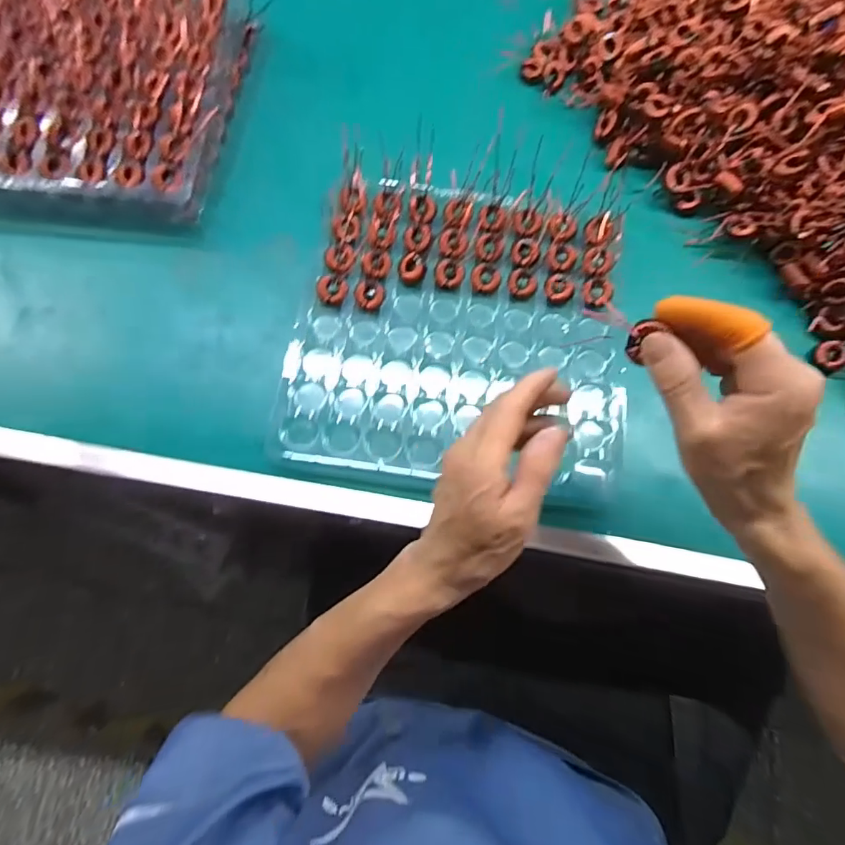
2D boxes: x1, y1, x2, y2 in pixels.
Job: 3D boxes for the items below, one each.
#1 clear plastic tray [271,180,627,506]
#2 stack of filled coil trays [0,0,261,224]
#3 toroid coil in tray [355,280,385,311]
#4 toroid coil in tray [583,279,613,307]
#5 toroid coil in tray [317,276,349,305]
[{"bbox_3d":[0.034,-0.081,0.440,0.281,0.033,0.275,9,72,1],"label":"clear plastic tray"},{"bbox_3d":[-0.337,-0.337,0.482,0.280,0.078,0.276,5,72,0],"label":"stack of filled coil trays"},{"bbox_3d":[-0.048,-0.115,0.439,0.028,0.009,0.024,21,73,5],"label":"toroid coil in tray"},{"bbox_3d":[0.160,-0.119,0.447,0.025,0.008,0.025,21,93,19],"label":"toroid coil in tray"},{"bbox_3d":[-0.081,-0.118,0.440,0.027,0.006,0.025,13,73,2],"label":"toroid coil in tray"}]

